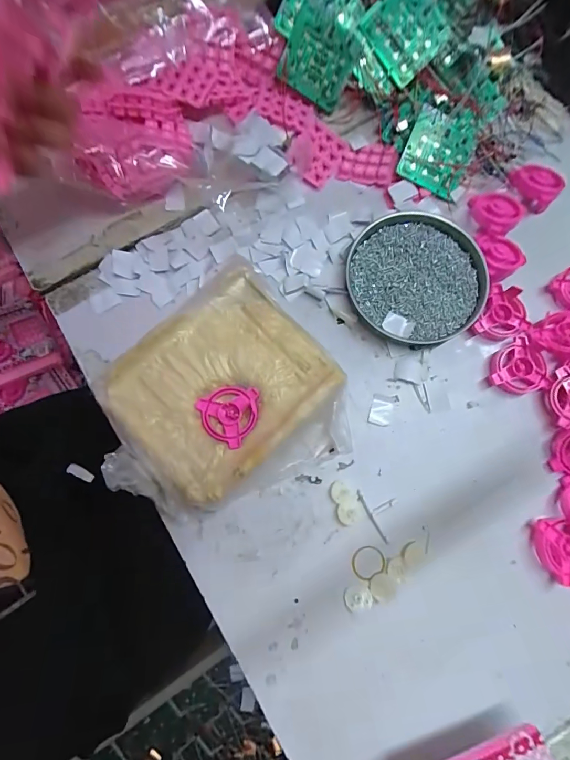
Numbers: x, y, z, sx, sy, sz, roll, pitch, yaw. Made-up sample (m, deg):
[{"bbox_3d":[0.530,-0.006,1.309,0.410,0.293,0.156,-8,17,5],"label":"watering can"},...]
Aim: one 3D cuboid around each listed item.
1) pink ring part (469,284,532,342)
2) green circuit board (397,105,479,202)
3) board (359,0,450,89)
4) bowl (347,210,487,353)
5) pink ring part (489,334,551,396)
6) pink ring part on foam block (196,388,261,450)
[{"bbox_3d":[0.217,-0.062,0.380,0.048,0.024,0.051,27,80,6],"label":"pink ring part"},{"bbox_3d":[0.163,-0.242,0.405,0.068,0.006,0.085,25,94,-9],"label":"green circuit board"},{"bbox_3d":[0.124,-0.356,0.395,0.069,0.010,0.073,-37,102,16],"label":"board"},{"bbox_3d":[0.134,-0.102,0.389,0.135,0.018,0.131,0,79,0],"label":"bowl"},{"bbox_3d":[0.220,-0.011,0.373,0.051,0.018,0.053,0,79,0],"label":"pink ring part"},{"bbox_3d":[-0.053,0.034,0.353,0.055,0.007,0.054,2,79,1],"label":"pink ring part on foam block"}]

